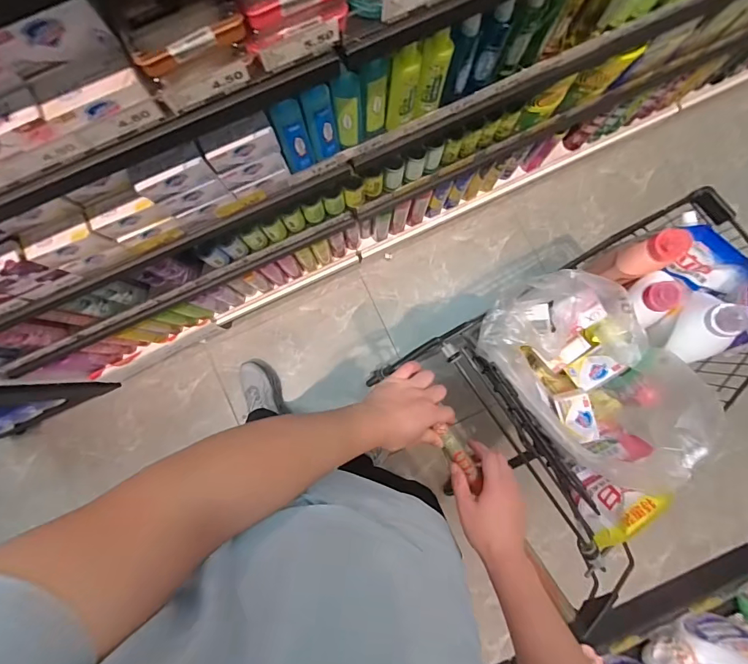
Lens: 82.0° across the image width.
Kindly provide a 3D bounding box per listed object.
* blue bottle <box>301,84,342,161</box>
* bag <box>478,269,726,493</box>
[{"bbox_3d":[-0.080,-0.326,0.674,0.047,0.158,0.024,-18,85,-2],"label":"blue bottle"},{"bbox_3d":[0.381,0.060,0.738,0.271,0.318,0.352,-38,86,-4],"label":"bag"}]

